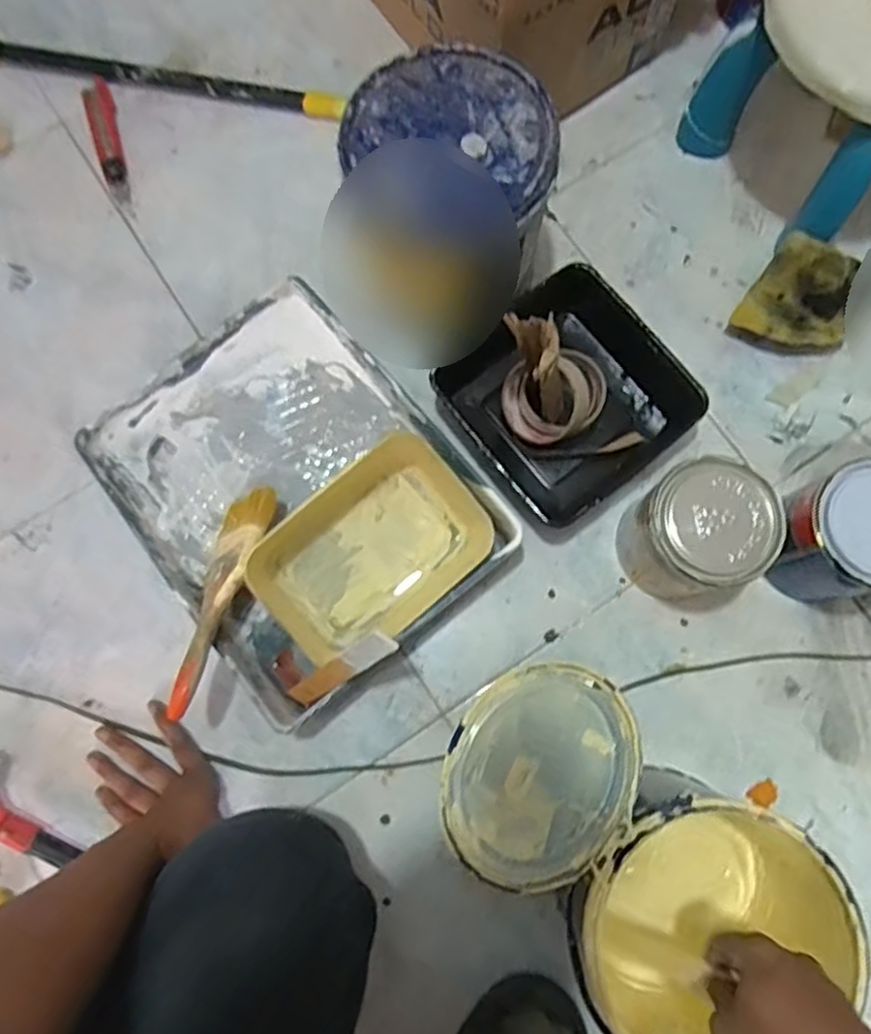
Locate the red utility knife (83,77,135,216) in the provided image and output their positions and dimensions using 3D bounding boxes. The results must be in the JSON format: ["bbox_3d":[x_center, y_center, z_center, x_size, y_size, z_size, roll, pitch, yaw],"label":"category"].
[{"bbox_3d":[-0.365,-0.419,0.812,0.032,0.012,0.187,-20,78,-3],"label":"red utility knife"}]

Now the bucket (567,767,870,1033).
[{"bbox_3d":[0.191,0.304,0.565,0.188,0.188,0.184,0,78,1],"label":"bucket"}]

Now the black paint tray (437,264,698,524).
[{"bbox_3d":[0.126,-0.115,0.703,0.209,0.073,0.202,-38,80,-7],"label":"black paint tray"}]

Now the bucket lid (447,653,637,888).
[{"bbox_3d":[0.079,0.195,0.565,0.010,0.174,0.169,40,57,-33],"label":"bucket lid"}]

